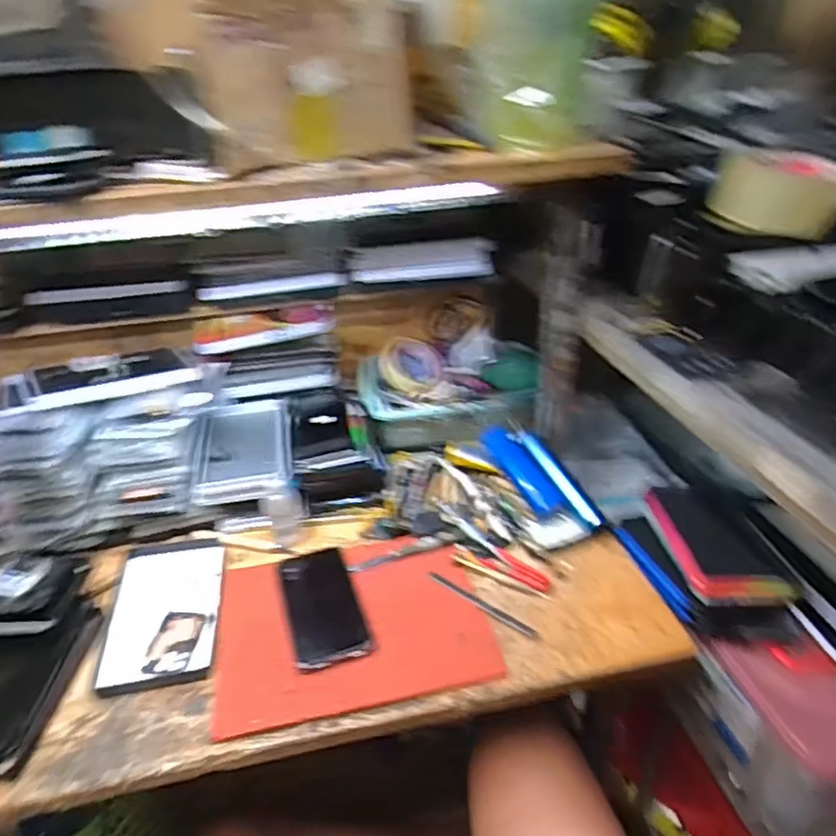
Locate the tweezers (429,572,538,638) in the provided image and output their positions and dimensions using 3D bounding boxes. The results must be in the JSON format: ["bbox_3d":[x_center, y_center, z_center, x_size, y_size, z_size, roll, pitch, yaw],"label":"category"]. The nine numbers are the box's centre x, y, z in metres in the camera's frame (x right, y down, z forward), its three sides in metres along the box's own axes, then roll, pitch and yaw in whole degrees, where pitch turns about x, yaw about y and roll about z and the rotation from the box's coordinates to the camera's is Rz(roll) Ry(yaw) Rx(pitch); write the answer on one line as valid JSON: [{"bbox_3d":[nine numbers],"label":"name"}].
[{"bbox_3d":[0.063,0.184,0.618,0.123,0.012,0.009,20,38,33],"label":"tweezers"}]

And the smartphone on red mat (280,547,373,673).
[{"bbox_3d":[-0.099,0.184,0.632,0.069,0.004,0.156,-12,32,-15],"label":"smartphone on red mat"}]

